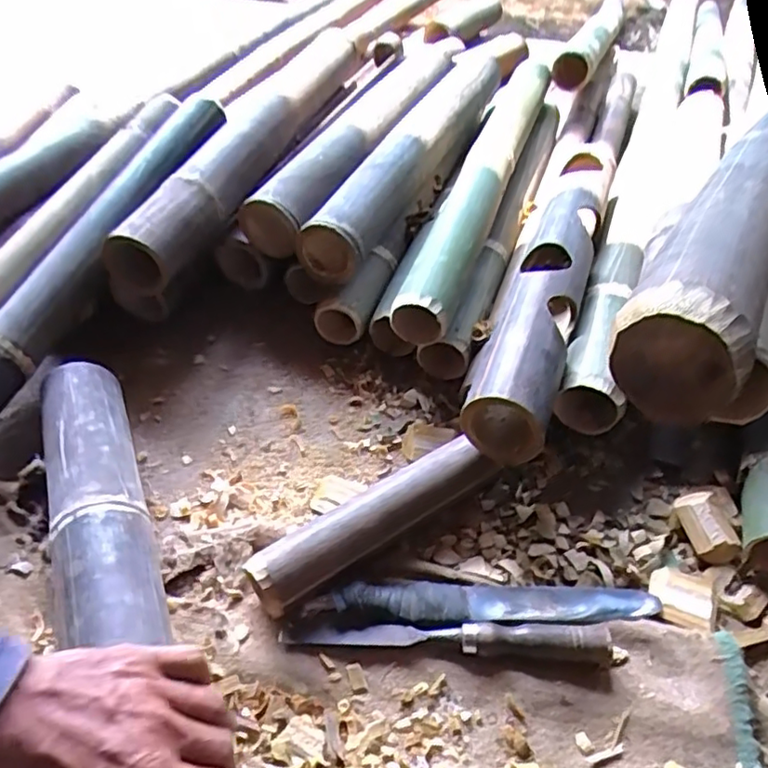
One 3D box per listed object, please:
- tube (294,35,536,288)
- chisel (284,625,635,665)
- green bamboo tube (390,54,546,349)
[{"bbox_3d":[0.067,-0.347,0.889,0.088,0.083,0.620,19,49,16],"label":"tube"},{"bbox_3d":[0.053,0.190,0.478,0.255,0.024,0.025,4,46,2],"label":"chisel"},{"bbox_3d":[0.143,-0.283,0.841,0.059,0.065,0.639,15,48,13],"label":"green bamboo tube"}]

